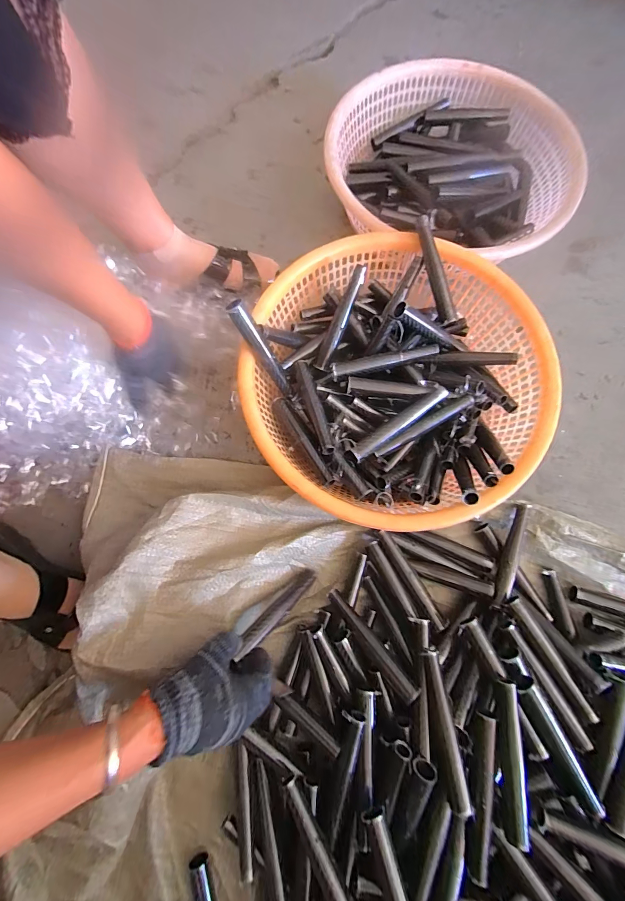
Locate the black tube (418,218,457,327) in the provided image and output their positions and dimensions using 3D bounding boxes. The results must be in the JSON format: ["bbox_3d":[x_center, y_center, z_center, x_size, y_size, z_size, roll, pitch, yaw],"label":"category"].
[{"bbox_3d":[0.174,-0.251,0.497,0.018,0.018,0.144,-20,97,-4],"label":"black tube"}]

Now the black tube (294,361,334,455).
[{"bbox_3d":[0.003,-0.063,0.490,0.021,0.023,0.148,-16,61,-4],"label":"black tube"}]

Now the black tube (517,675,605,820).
[{"bbox_3d":[0.271,0.326,0.388,0.023,0.021,0.146,-28,78,-5],"label":"black tube"}]

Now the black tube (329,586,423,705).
[{"bbox_3d":[0.072,0.242,0.448,0.023,0.019,0.147,-40,58,-9],"label":"black tube"}]

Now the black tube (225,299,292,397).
[{"bbox_3d":[-0.064,-0.132,0.467,0.023,0.145,0.017,-43,45,-9],"label":"black tube"}]

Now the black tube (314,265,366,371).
[{"bbox_3d":[0.038,-0.185,0.504,0.021,0.016,0.145,27,113,7],"label":"black tube"}]

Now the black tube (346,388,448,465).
[{"bbox_3d":[0.110,-0.036,0.466,0.151,0.021,0.024,-35,78,-6],"label":"black tube"}]

